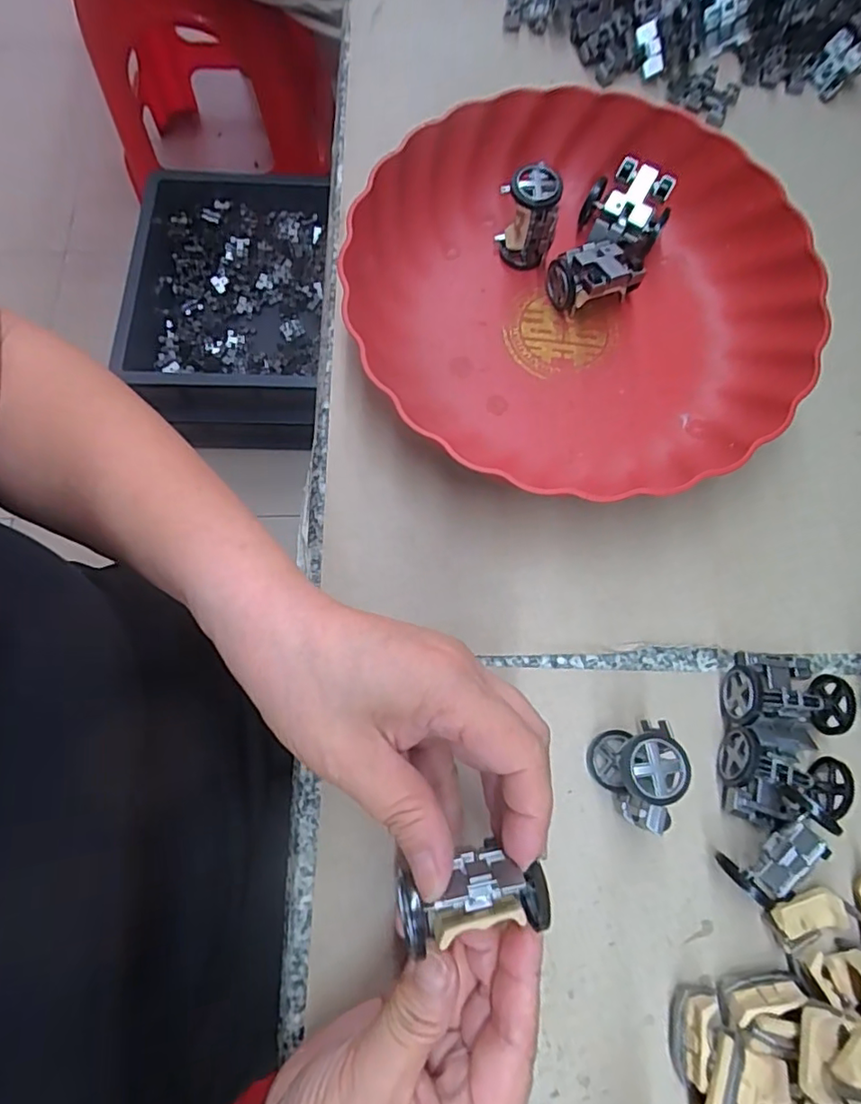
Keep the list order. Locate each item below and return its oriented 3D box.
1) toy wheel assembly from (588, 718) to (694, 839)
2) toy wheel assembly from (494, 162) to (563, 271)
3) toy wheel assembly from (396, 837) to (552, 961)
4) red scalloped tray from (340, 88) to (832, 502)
[{"bbox_3d":[0.092,0.098,0.253,0.027,0.050,0.039,-29,76,-9],"label":"toy wheel assembly"},{"bbox_3d":[0.057,-0.192,0.333,0.028,0.053,0.023,-9,74,-4],"label":"toy wheel assembly"},{"bbox_3d":[0.014,0.115,0.194,0.050,0.026,0.031,-10,74,-4],"label":"toy wheel assembly"},{"bbox_3d":[0.083,-0.141,0.323,0.242,0.046,0.245,-26,76,-8],"label":"red scalloped tray"}]

